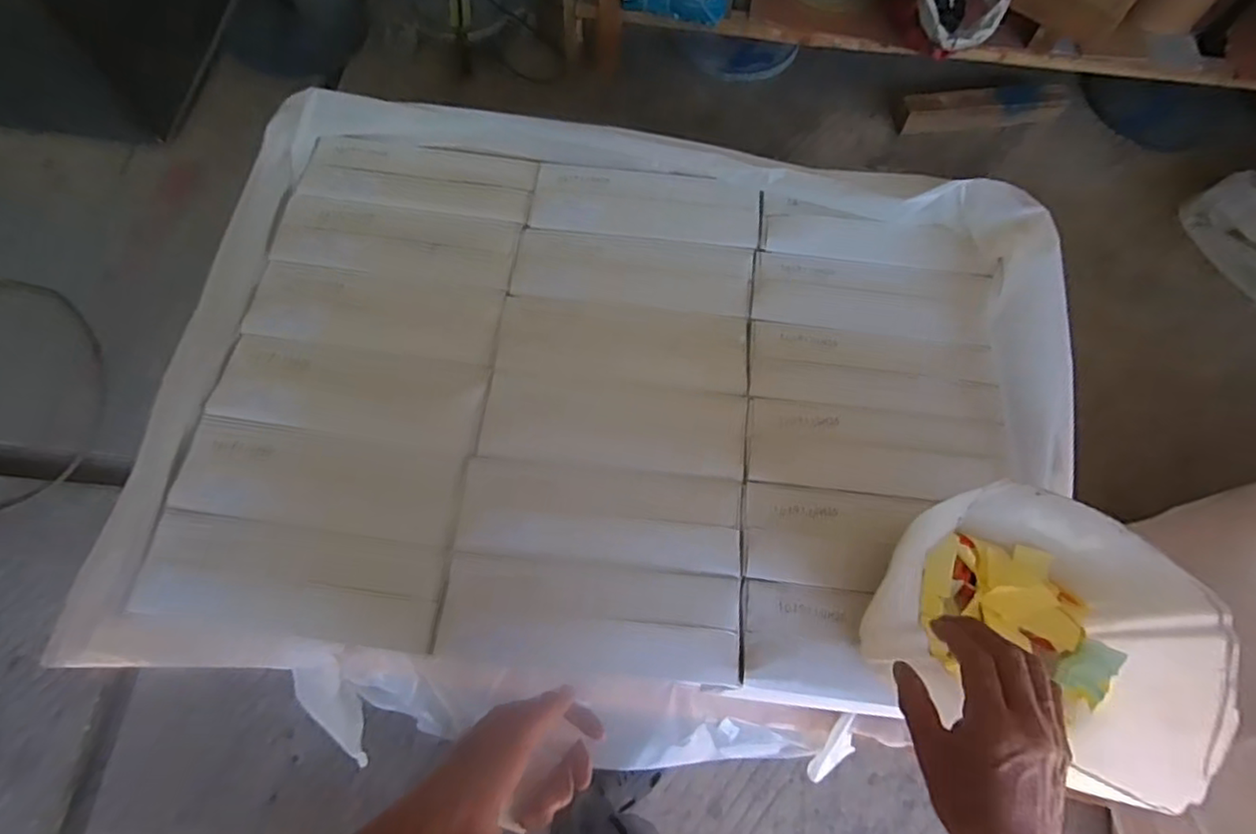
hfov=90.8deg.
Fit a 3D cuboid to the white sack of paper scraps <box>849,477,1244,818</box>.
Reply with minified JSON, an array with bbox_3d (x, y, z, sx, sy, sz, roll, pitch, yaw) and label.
[{"bbox_3d":[0.359,0.191,0.560,0.252,0.138,0.206,20,72,5],"label":"white sack of paper scraps"}]

